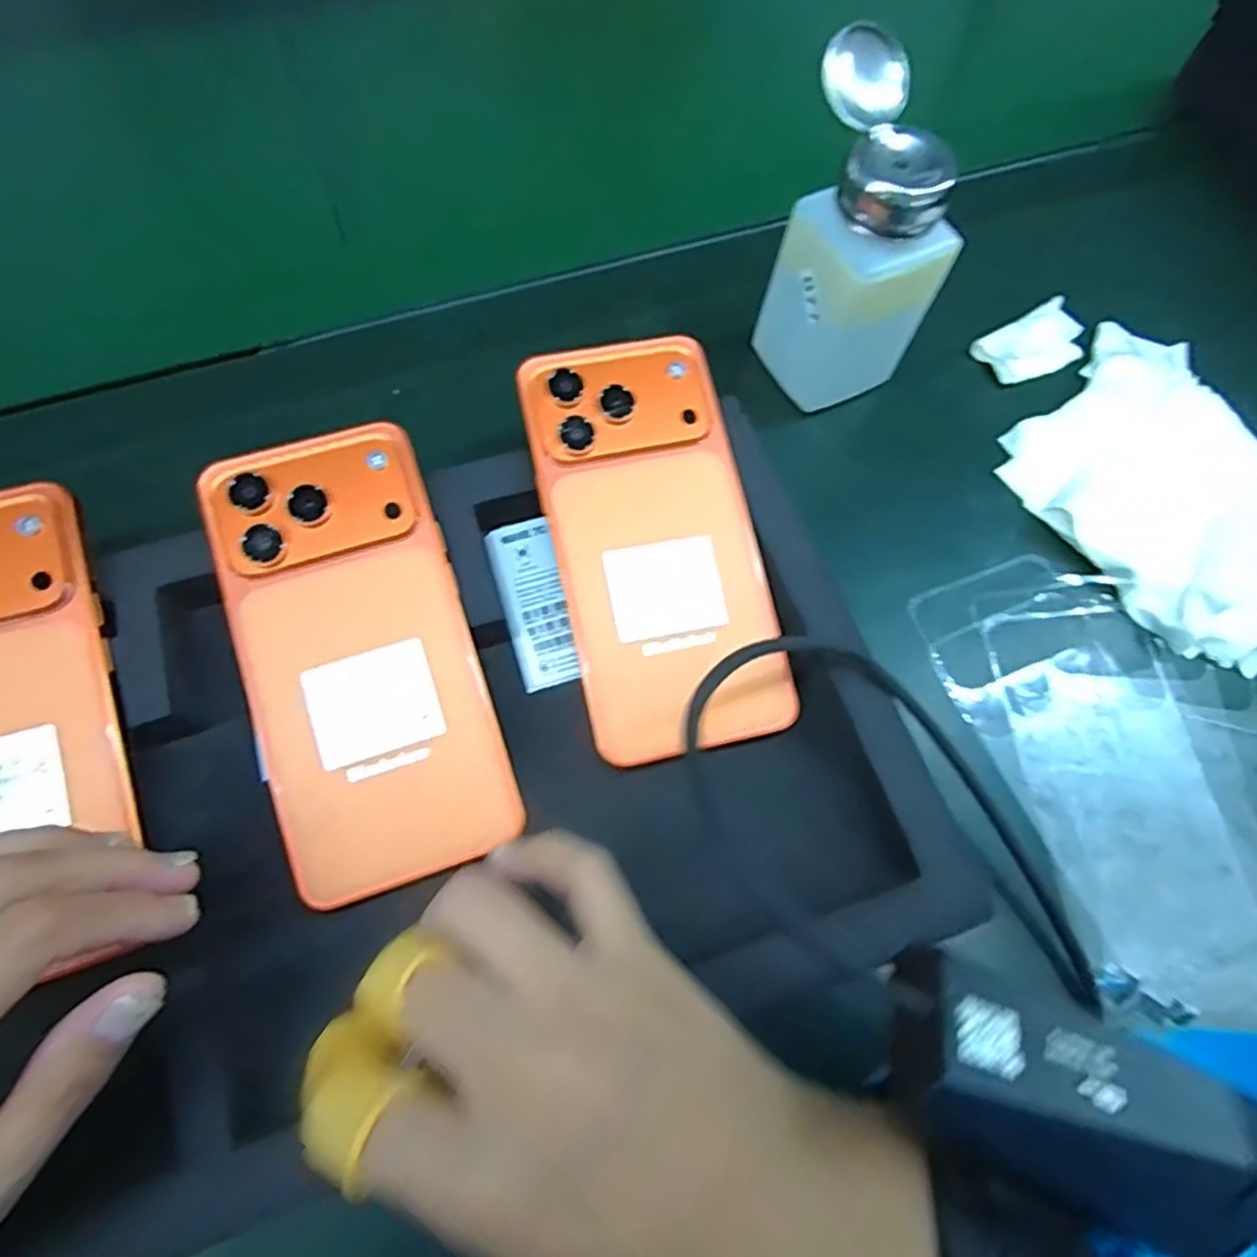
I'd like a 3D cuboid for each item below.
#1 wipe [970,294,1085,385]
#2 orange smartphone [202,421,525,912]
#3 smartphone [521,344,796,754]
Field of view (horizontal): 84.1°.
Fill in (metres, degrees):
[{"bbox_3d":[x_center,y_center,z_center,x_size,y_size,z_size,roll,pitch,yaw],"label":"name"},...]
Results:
[{"bbox_3d":[0.202,-0.142,0.352,0.049,0.018,0.032,-26,71,-13],"label":"wipe"},{"bbox_3d":[-0.093,0.008,0.244,0.074,0.006,0.159,-16,81,-8],"label":"orange smartphone"},{"bbox_3d":[0.011,-0.034,0.265,0.077,0.006,0.157,-11,81,-6],"label":"smartphone"}]

